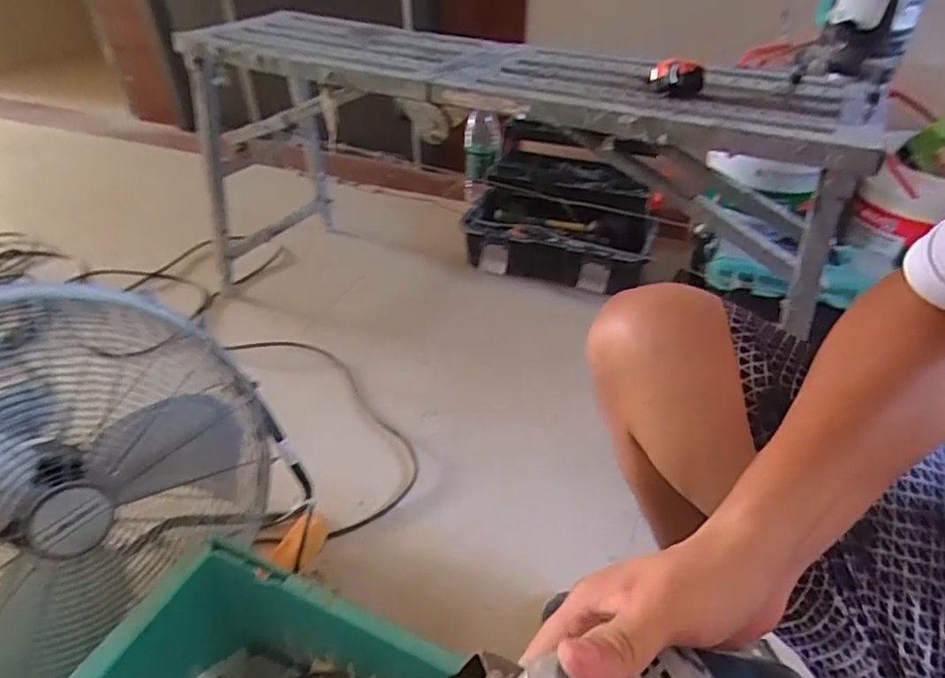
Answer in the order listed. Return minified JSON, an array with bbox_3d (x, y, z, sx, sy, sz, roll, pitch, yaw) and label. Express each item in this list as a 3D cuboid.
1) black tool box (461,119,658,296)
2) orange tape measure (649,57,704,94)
[{"bbox_3d":[0.238,-0.347,1.497,0.468,0.265,0.383,15,43,17],"label":"black tool box"},{"bbox_3d":[0.275,-0.355,0.761,0.068,0.043,0.035,12,43,14],"label":"orange tape measure"}]

